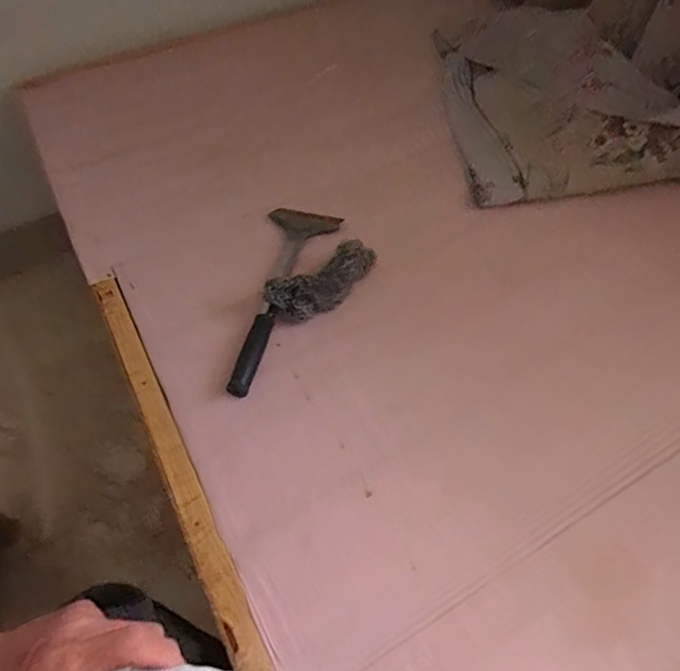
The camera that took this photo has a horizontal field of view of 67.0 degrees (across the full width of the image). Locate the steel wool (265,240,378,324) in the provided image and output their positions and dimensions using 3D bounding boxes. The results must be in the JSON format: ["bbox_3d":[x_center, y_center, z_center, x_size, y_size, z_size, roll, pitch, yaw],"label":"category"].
[{"bbox_3d":[-0.017,-0.064,0.621,0.141,0.038,0.053,-32,60,-19],"label":"steel wool"}]

